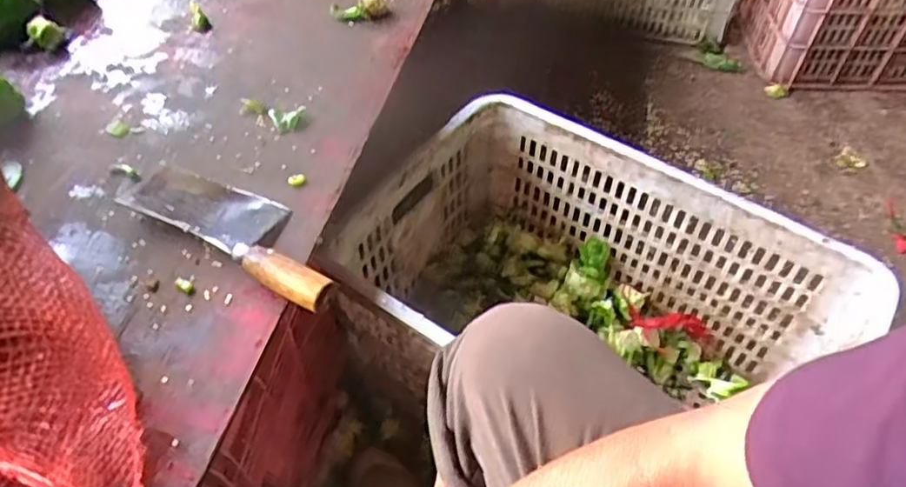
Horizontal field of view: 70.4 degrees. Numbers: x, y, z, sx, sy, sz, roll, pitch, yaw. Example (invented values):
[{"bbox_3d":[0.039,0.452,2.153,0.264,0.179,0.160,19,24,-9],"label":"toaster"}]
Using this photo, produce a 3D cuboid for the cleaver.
[{"bbox_3d":[-0.211,-0.026,0.612,0.263,0.032,0.081,27,56,19],"label":"cleaver"}]

